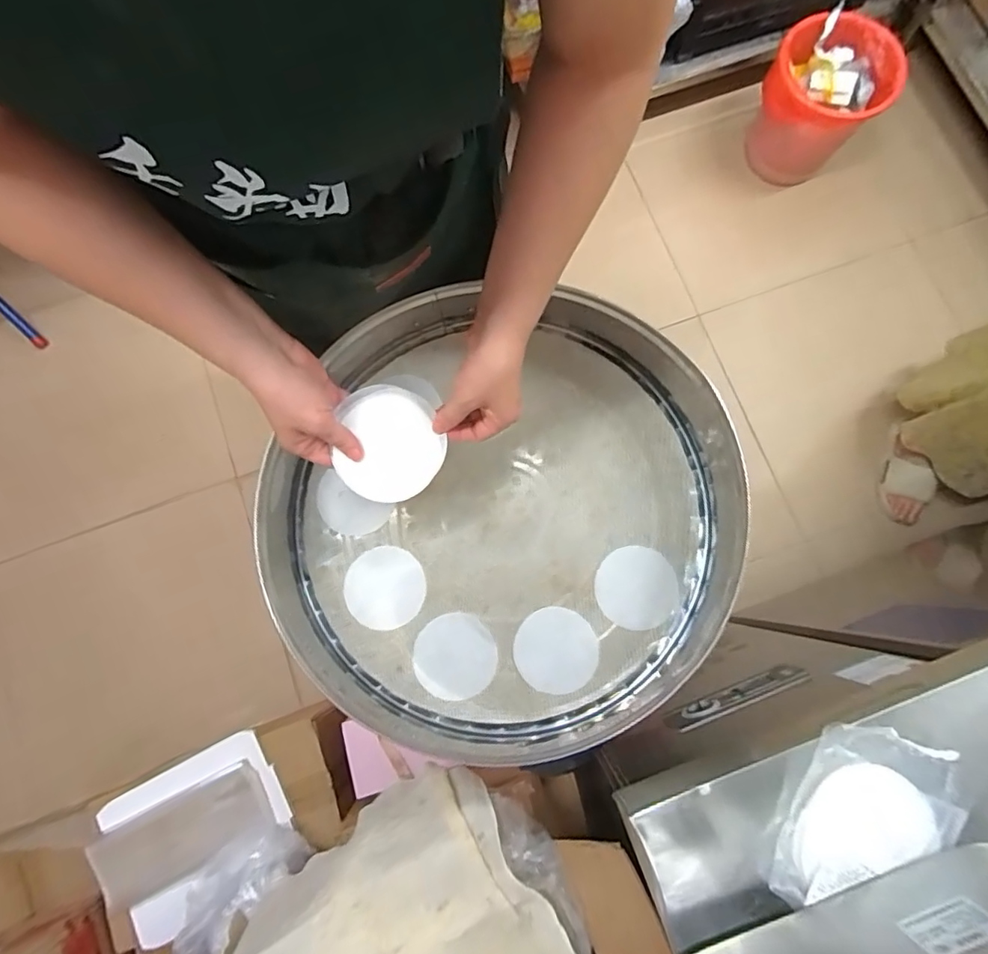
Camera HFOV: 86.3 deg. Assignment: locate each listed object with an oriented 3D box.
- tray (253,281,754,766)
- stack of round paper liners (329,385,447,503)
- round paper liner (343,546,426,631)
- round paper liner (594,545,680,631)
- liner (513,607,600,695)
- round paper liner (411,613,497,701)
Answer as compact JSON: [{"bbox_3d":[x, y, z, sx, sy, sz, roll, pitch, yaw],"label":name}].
[{"bbox_3d":[0.003,0.049,0.602,0.545,0.114,0.518,0,79,0],"label":"tray"},{"bbox_3d":[-0.096,-0.031,0.495,0.095,0.007,0.105,1,88,-10],"label":"stack of round paper liners"},{"bbox_3d":[-0.131,0.132,0.631,0.093,0.004,0.094,-1,76,3],"label":"round paper liner"},{"bbox_3d":[0.167,0.130,0.620,0.093,0.005,0.093,-13,79,-2],"label":"round paper liner"},{"bbox_3d":[0.072,0.201,0.612,0.094,0.005,0.093,-17,80,-3],"label":"liner"},{"bbox_3d":[-0.046,0.207,0.606,0.094,0.004,0.090,0,79,0],"label":"round paper liner"}]

